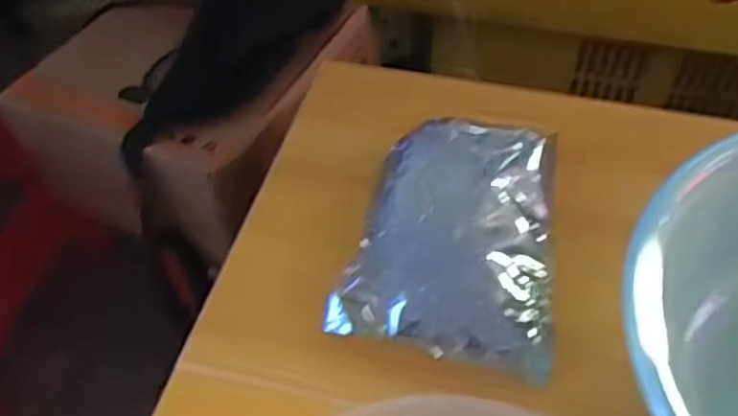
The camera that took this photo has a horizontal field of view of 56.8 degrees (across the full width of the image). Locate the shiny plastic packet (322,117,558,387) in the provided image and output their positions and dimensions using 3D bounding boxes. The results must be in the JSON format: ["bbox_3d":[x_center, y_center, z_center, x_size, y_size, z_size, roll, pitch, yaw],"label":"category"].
[{"bbox_3d":[0.056,0.013,0.454,0.132,0.020,0.184,10,62,2],"label":"shiny plastic packet"}]

